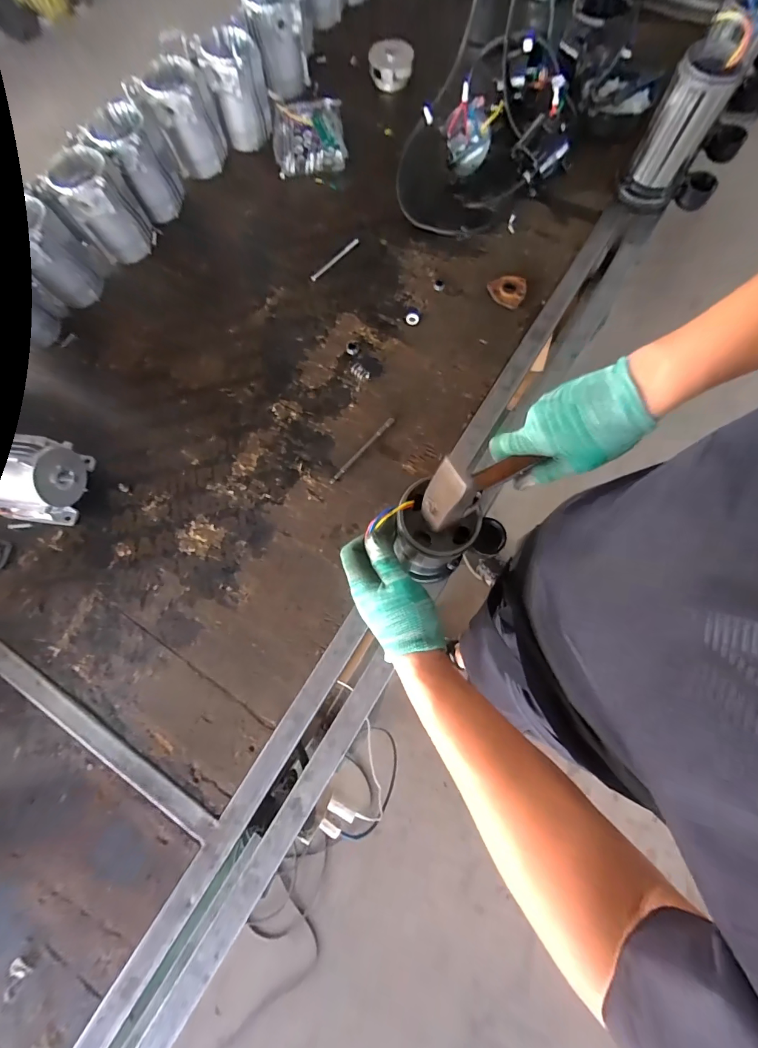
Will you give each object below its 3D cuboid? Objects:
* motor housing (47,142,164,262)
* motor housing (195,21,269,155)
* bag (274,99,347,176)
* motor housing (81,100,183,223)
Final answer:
[{"bbox_3d":[-0.492,-0.572,0.707,0.111,0.145,0.111,-1,75,2],"label":"motor housing"},{"bbox_3d":[-0.276,-0.856,0.767,0.108,0.149,0.112,-16,75,-2],"label":"motor housing"},{"bbox_3d":[-0.147,-0.816,0.807,0.147,0.045,0.177,-7,75,0],"label":"bag"},{"bbox_3d":[-0.446,-0.680,0.731,0.115,0.145,0.113,-27,76,-5],"label":"motor housing"}]

